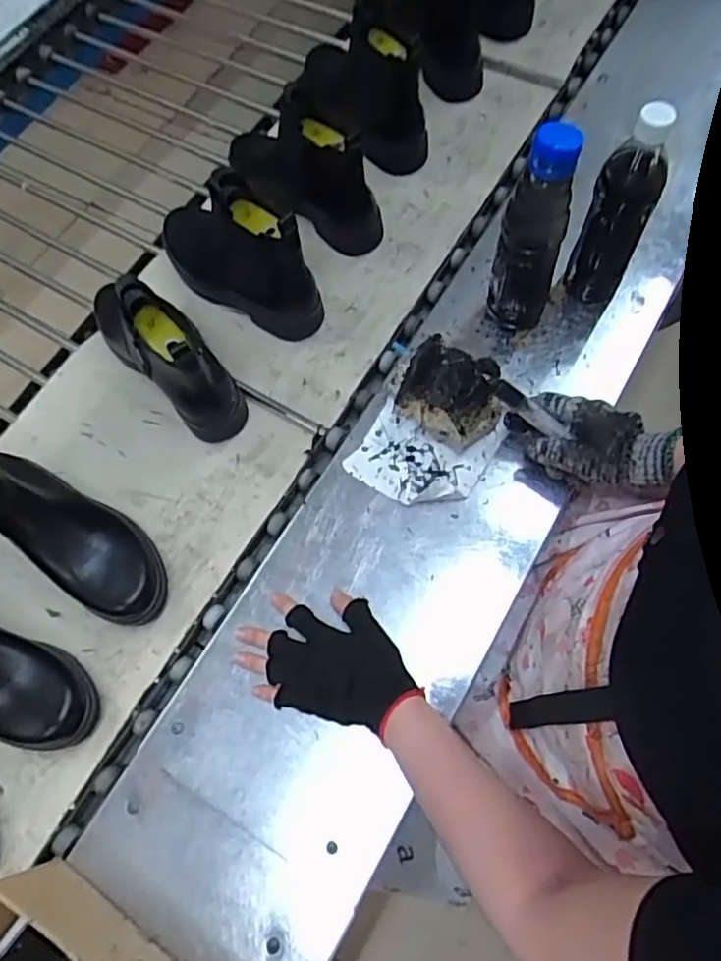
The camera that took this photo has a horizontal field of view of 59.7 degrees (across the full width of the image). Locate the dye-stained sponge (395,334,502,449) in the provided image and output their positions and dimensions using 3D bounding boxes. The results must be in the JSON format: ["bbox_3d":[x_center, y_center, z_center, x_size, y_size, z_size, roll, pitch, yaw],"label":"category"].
[{"bbox_3d":[0.093,-0.086,0.636,0.095,0.085,0.079,22,72,14],"label":"dye-stained sponge"}]

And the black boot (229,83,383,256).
[{"bbox_3d":[-0.090,-0.389,0.775,0.247,0.163,0.083,41,78,19],"label":"black boot"}]

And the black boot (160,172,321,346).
[{"bbox_3d":[-0.153,-0.269,0.724,0.234,0.158,0.081,39,77,18],"label":"black boot"}]

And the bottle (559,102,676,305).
[{"bbox_3d":[0.255,-0.267,0.624,0.061,0.205,0.052,26,73,15],"label":"bottle"}]

